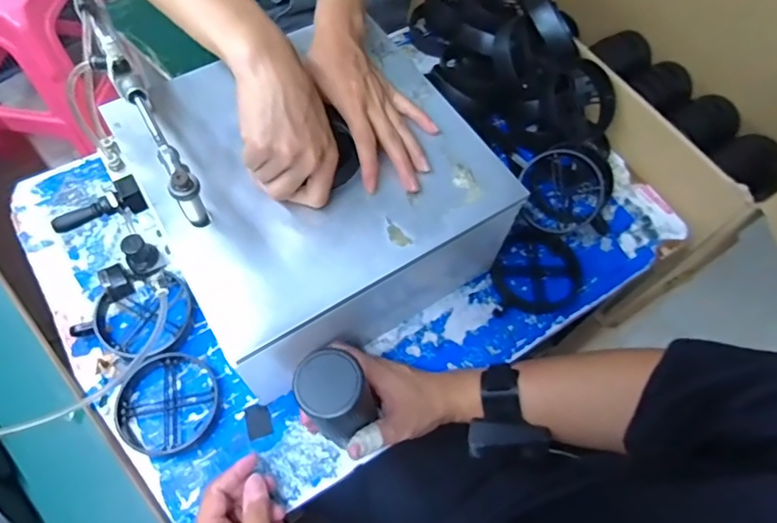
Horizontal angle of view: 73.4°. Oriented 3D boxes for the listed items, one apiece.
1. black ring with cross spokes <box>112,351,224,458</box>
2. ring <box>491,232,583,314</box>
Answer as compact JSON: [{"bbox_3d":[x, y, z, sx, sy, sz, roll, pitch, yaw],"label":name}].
[{"bbox_3d":[-0.218,0.140,0.515,0.098,0.015,0.095,2,63,-3],"label":"black ring with cross spokes"},{"bbox_3d":[0.174,0.011,0.600,0.100,0.024,0.101,2,63,-3],"label":"ring"}]

